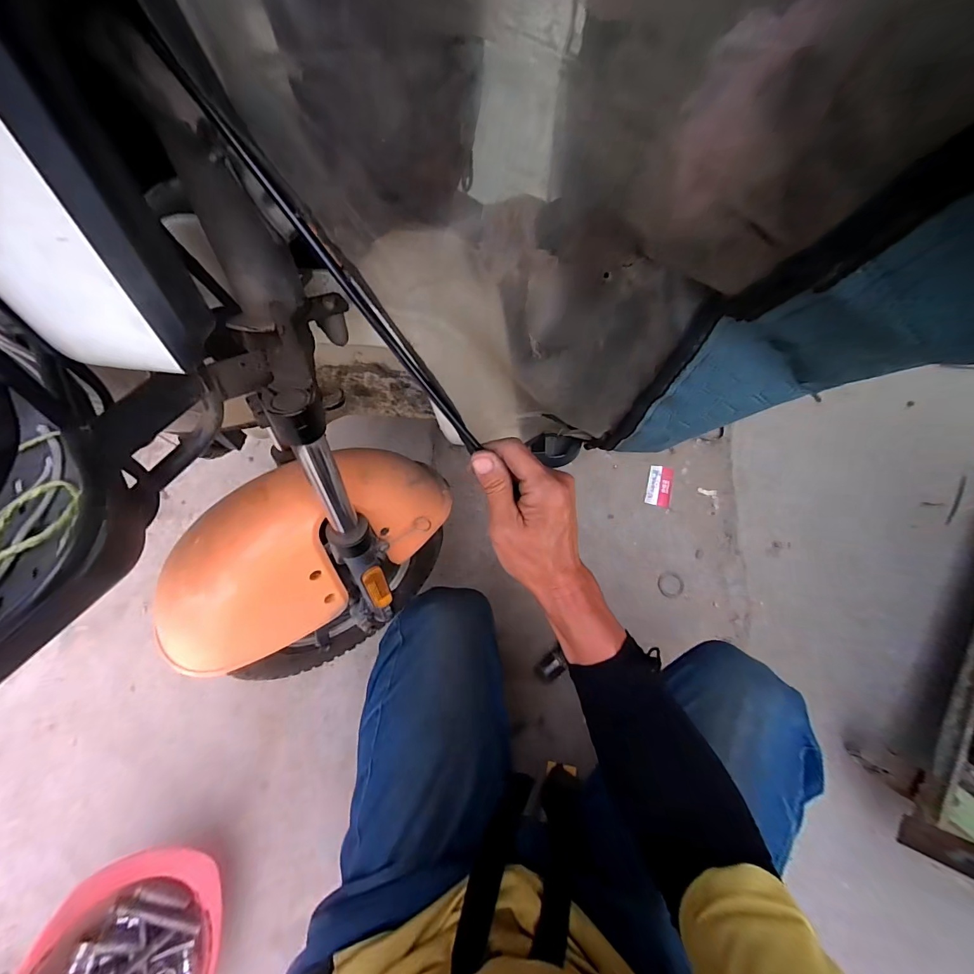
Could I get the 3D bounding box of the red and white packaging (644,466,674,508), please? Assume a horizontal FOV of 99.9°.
[{"bbox_3d":[0.385,-0.002,0.913,0.051,0.010,0.090,10,80,17],"label":"red and white packaging"}]

